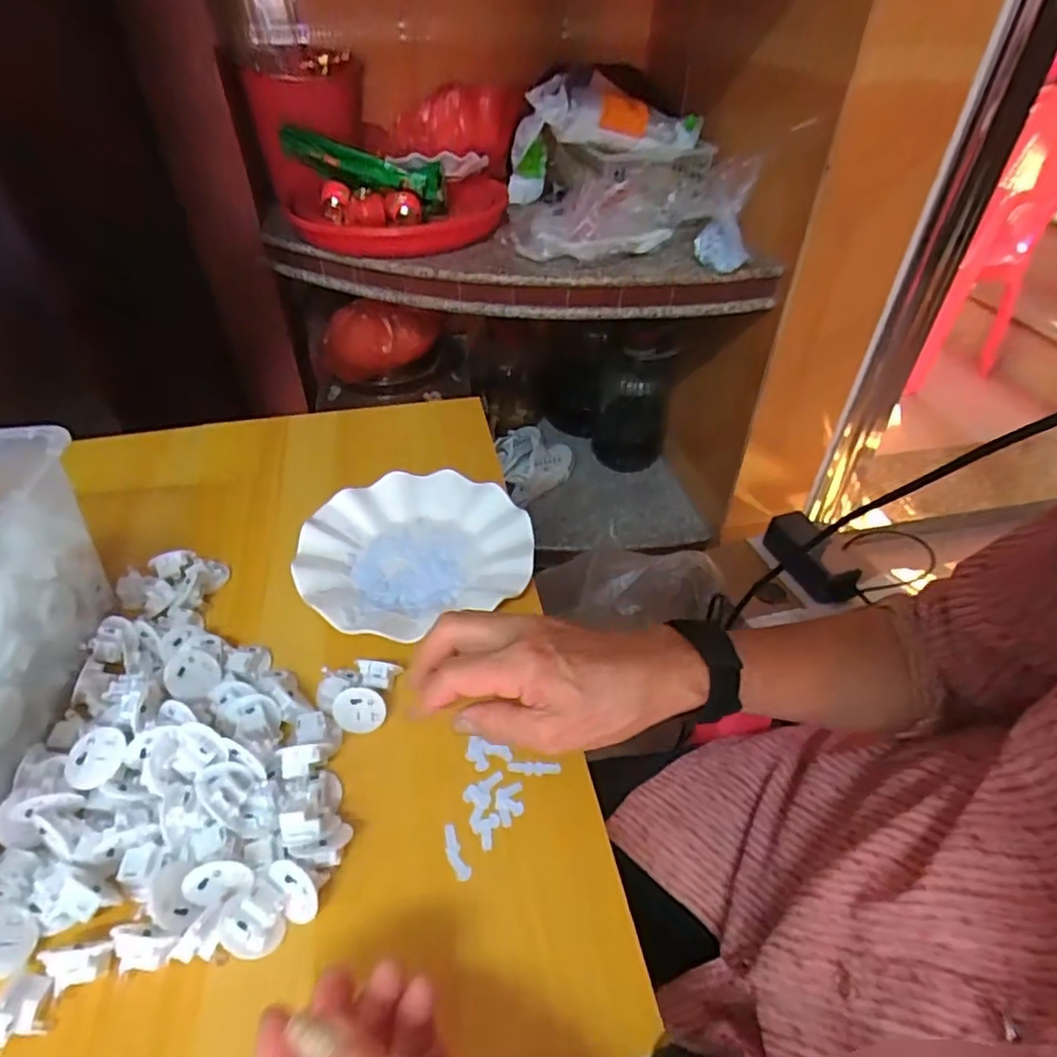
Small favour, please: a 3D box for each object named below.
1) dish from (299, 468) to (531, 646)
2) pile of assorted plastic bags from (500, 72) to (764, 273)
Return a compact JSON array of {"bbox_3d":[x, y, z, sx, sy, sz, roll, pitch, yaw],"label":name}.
[{"bbox_3d":[-0.092,0.017,0.508,0.177,0.023,0.170,0,42,0],"label":"dish"},{"bbox_3d":[0.136,-0.563,0.960,0.323,0.189,0.388,0,42,-1],"label":"pile of assorted plastic bags"}]

